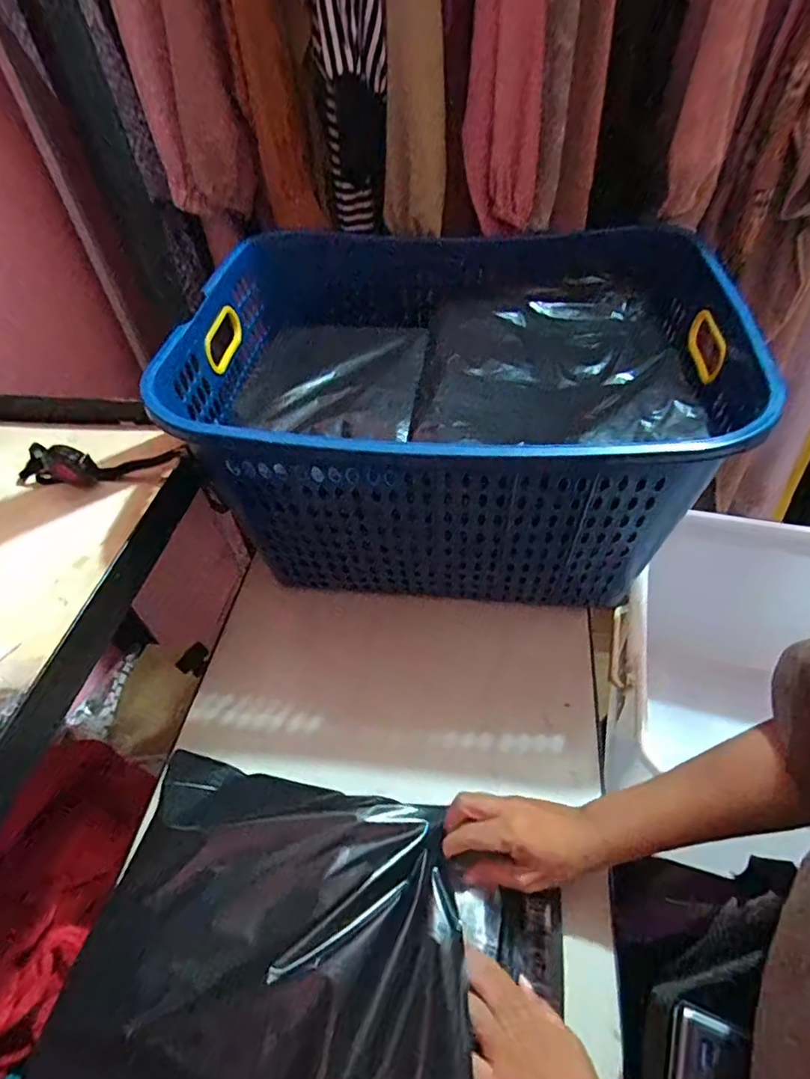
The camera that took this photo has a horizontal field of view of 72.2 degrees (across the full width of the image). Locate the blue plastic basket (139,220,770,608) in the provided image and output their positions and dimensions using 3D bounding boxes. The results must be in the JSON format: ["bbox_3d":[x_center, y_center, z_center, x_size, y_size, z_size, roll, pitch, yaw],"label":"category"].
[{"bbox_3d":[0.061,-0.142,0.676,0.552,0.280,0.399,3,49,7],"label":"blue plastic basket"}]

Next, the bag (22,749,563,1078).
[{"bbox_3d":[-0.068,0.338,0.442,0.362,0.065,0.260,6,50,10],"label":"bag"}]

